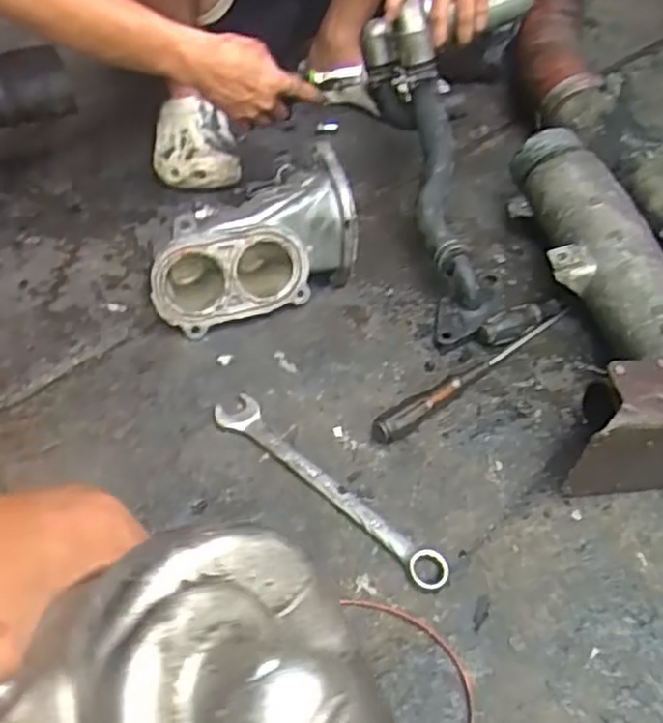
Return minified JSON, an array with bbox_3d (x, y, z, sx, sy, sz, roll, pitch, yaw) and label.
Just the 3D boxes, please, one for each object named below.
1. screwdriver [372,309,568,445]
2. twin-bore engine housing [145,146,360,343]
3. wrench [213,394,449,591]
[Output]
[{"bbox_3d":[0.151,0.006,0.748,0.270,0.035,0.022,-31,54,-25],"label":"screwdriver"},{"bbox_3d":[-0.098,-0.138,0.816,0.220,0.131,0.141,-16,49,-14],"label":"twin-bore engine housing"},{"bbox_3d":[-0.007,0.112,0.663,0.040,0.014,0.267,-36,57,-28],"label":"wrench"}]

